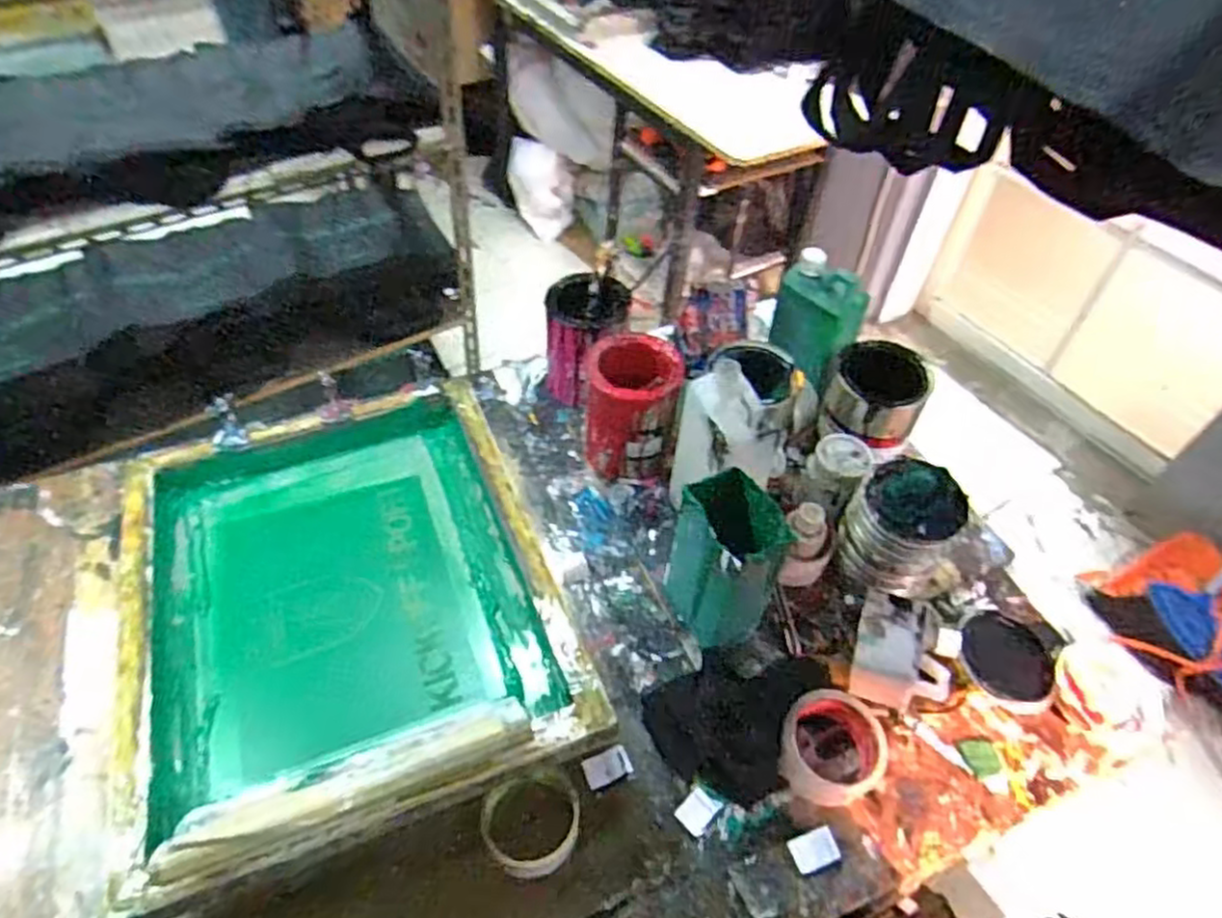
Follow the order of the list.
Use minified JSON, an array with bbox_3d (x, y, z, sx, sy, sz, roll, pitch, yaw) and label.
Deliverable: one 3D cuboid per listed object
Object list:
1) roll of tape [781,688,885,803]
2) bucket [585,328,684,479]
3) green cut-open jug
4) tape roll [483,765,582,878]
[{"bbox_3d":[0.207,0.269,0.676,0.090,0.049,0.089,2,50,-2],"label":"roll of tape"},{"bbox_3d":[0.027,-0.065,0.864,0.110,0.151,0.116,7,50,3],"label":"bucket"},{"bbox_3d":[0.113,0.106,0.702,0.079,0.197,0.095,-16,52,-16],"label":"green cut-open jug"},{"bbox_3d":[-0.067,0.317,0.634,0.085,0.027,0.083,2,50,-2],"label":"tape roll"}]

